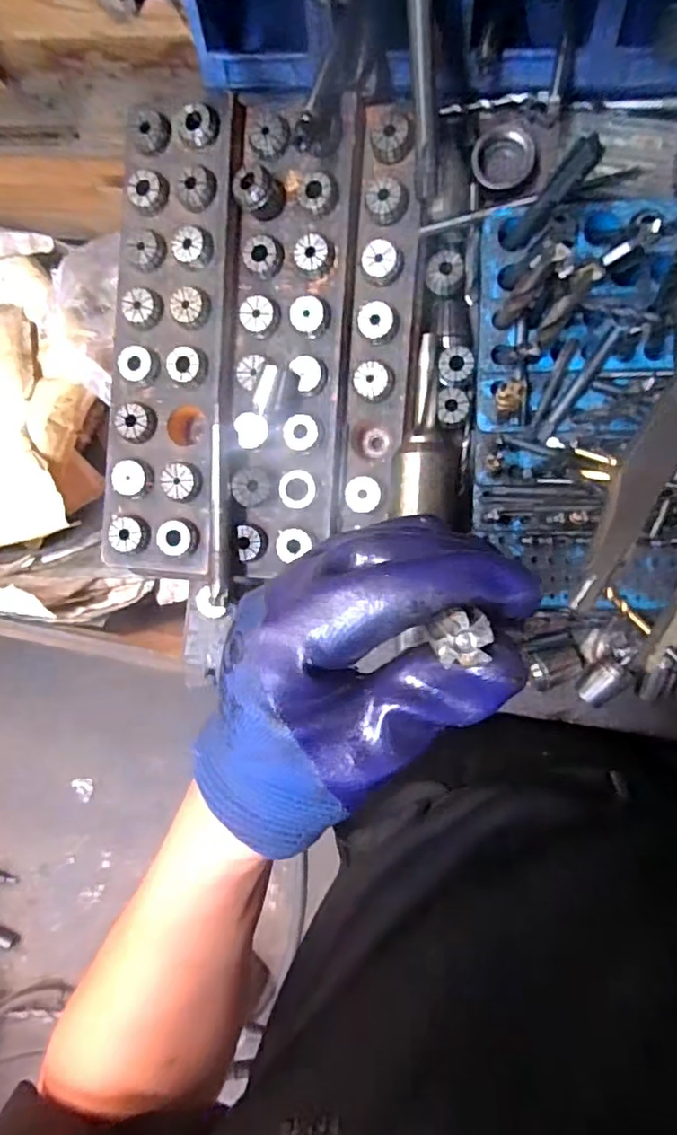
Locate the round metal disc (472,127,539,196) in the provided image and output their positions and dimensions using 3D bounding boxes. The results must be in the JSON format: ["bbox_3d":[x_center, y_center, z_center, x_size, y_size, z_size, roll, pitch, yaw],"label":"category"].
[{"bbox_3d":[0.132,-0.324,0.487,0.048,0.010,0.044,7,129,9],"label":"round metal disc"}]

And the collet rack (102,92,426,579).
[{"bbox_3d":[-0.060,-0.175,0.487,0.236,0.045,0.359,5,94,8],"label":"collet rack"}]

